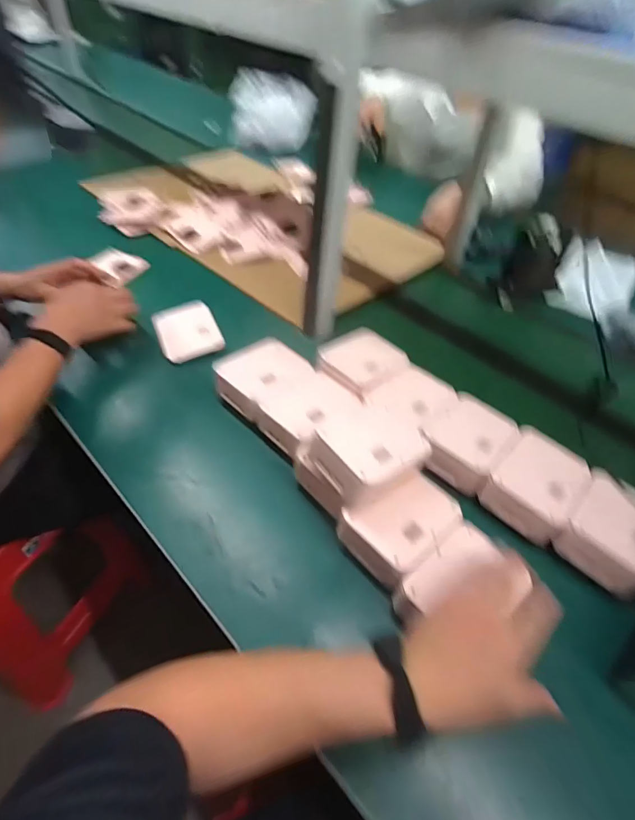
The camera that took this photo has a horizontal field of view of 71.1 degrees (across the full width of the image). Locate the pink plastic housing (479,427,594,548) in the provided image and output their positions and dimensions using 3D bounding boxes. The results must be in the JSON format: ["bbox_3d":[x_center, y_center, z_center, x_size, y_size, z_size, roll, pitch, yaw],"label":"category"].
[{"bbox_3d":[0.287,0.095,0.583,0.101,0.051,0.136,34,53,23],"label":"pink plastic housing"}]

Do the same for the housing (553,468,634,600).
[{"bbox_3d":[0.364,0.145,0.540,0.099,0.057,0.132,37,55,25],"label":"housing"}]

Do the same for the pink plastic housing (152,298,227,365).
[{"bbox_3d":[-0.233,-0.145,0.795,0.103,0.032,0.127,-17,52,-20],"label":"pink plastic housing"}]

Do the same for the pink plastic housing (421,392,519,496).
[{"bbox_3d":[0.210,0.037,0.621,0.106,0.043,0.137,33,53,22],"label":"pink plastic housing"}]

